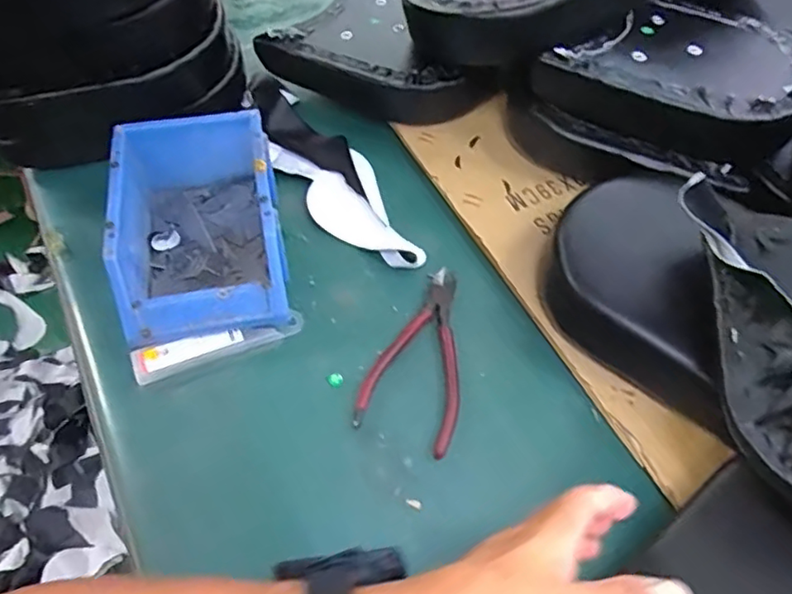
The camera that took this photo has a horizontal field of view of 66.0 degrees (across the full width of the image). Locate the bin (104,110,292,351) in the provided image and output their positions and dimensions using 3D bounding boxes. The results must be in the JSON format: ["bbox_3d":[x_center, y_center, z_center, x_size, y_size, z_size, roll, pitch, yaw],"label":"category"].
[{"bbox_3d":[-0.155,-0.058,0.490,0.119,0.072,0.184,-7,57,-6],"label":"bin"}]

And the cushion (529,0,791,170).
[{"bbox_3d":[0.252,-0.203,0.549,0.213,0.061,0.168,25,58,15],"label":"cushion"}]

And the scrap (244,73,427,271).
[{"bbox_3d":[-0.062,-0.121,0.567,0.080,0.023,0.268,-31,63,-20],"label":"scrap"}]

